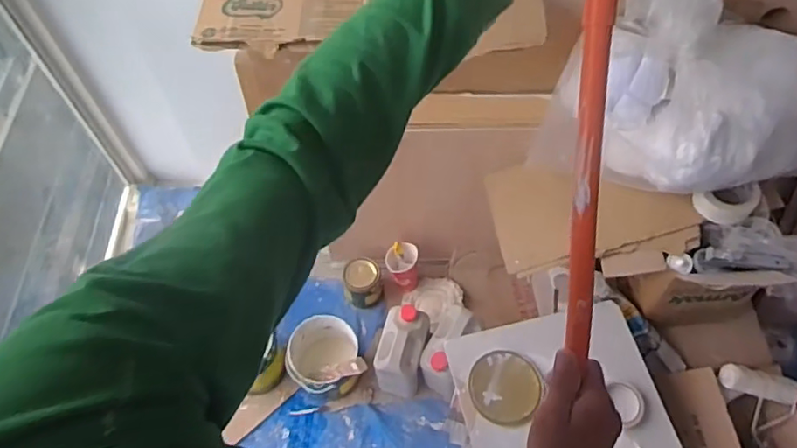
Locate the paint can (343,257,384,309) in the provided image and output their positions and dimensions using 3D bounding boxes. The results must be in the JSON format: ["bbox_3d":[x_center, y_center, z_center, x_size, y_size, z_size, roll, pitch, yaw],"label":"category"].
[{"bbox_3d":[-0.099,0.164,1.677,0.107,0.103,0.110,-1,61,1],"label":"paint can"}]

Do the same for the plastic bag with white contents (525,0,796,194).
[{"bbox_3d":[0.579,-0.211,1.168,0.533,0.350,0.305,31,66,17],"label":"plastic bag with white contents"}]

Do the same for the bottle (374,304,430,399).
[{"bbox_3d":[0.010,0.326,1.523,0.111,0.202,0.178,11,62,7],"label":"bottle"}]

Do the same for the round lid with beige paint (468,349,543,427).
[{"bbox_3d":[0.224,0.343,1.260,0.143,0.006,0.144,-1,72,4],"label":"round lid with beige paint"}]

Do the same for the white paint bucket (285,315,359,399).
[{"bbox_3d":[-0.188,0.345,1.523,0.178,0.196,0.179,-1,61,1],"label":"white paint bucket"}]

